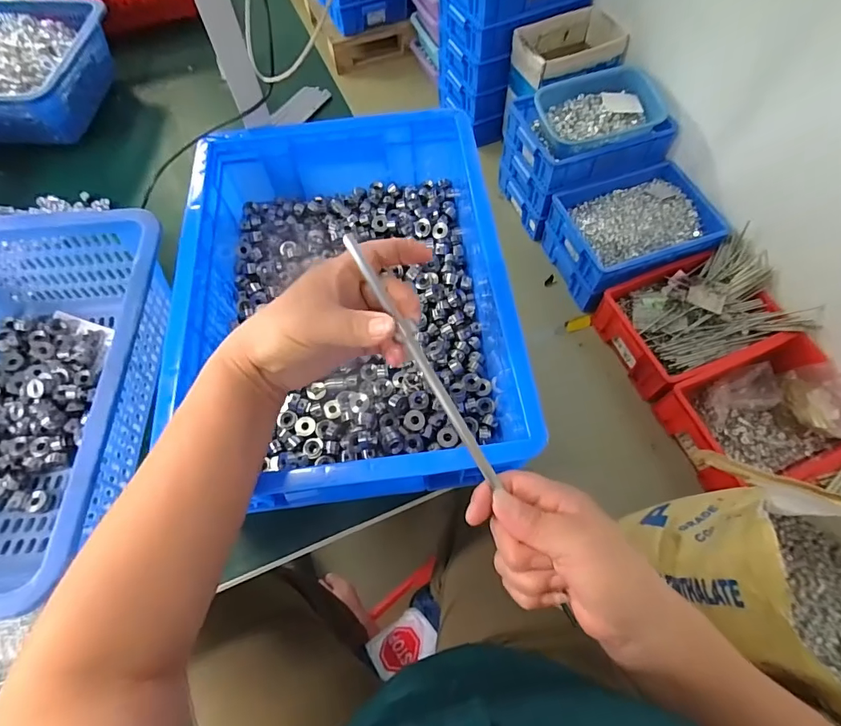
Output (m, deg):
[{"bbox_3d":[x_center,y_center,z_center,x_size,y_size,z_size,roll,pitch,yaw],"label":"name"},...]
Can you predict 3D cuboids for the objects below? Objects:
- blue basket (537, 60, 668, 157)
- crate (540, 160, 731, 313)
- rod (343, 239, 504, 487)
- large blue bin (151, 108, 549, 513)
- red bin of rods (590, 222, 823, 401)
[{"bbox_3d":[0.536,-0.787,1.399,0.357,0.125,0.271,-23,66,-10],"label":"blue basket"},{"bbox_3d":[0.659,-0.412,1.438,0.457,0.172,0.350,-21,65,-9],"label":"crate"},{"bbox_3d":[0.000,-0.004,0.306,0.010,0.004,0.187,-31,90,-13],"label":"rod"},{"bbox_3d":[-0.075,-0.077,0.465,0.299,0.099,0.413,-6,64,-2],"label":"large blue bin"},{"bbox_3d":[0.796,-0.141,1.302,0.506,0.150,0.334,-21,65,-9],"label":"red bin of rods"}]

